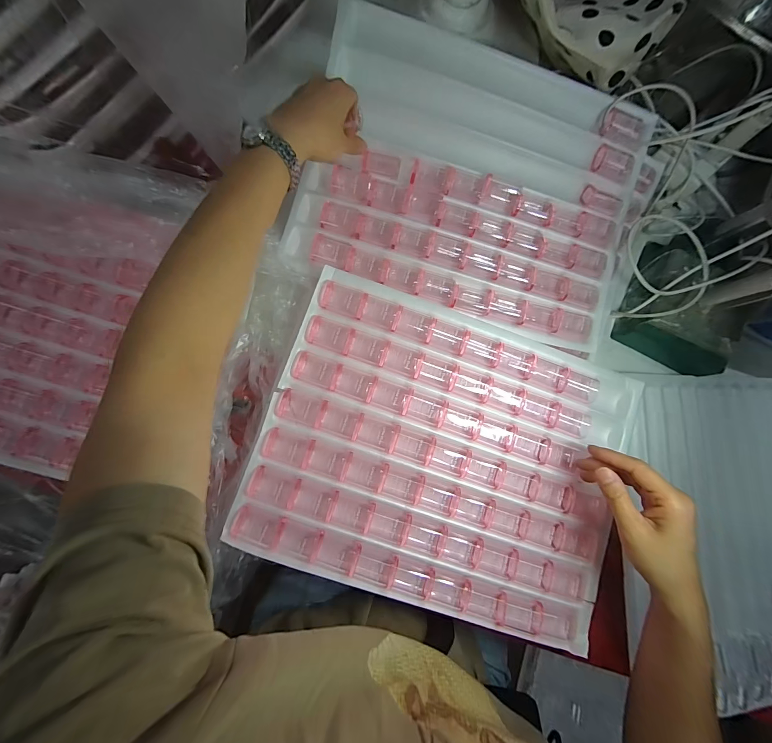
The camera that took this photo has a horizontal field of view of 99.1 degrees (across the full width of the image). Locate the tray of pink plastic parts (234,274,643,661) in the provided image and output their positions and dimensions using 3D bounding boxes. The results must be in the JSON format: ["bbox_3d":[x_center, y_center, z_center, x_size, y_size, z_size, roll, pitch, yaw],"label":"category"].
[{"bbox_3d":[0.069,0.088,0.358,0.384,0.035,0.301,20,88,-3],"label":"tray of pink plastic parts"}]

